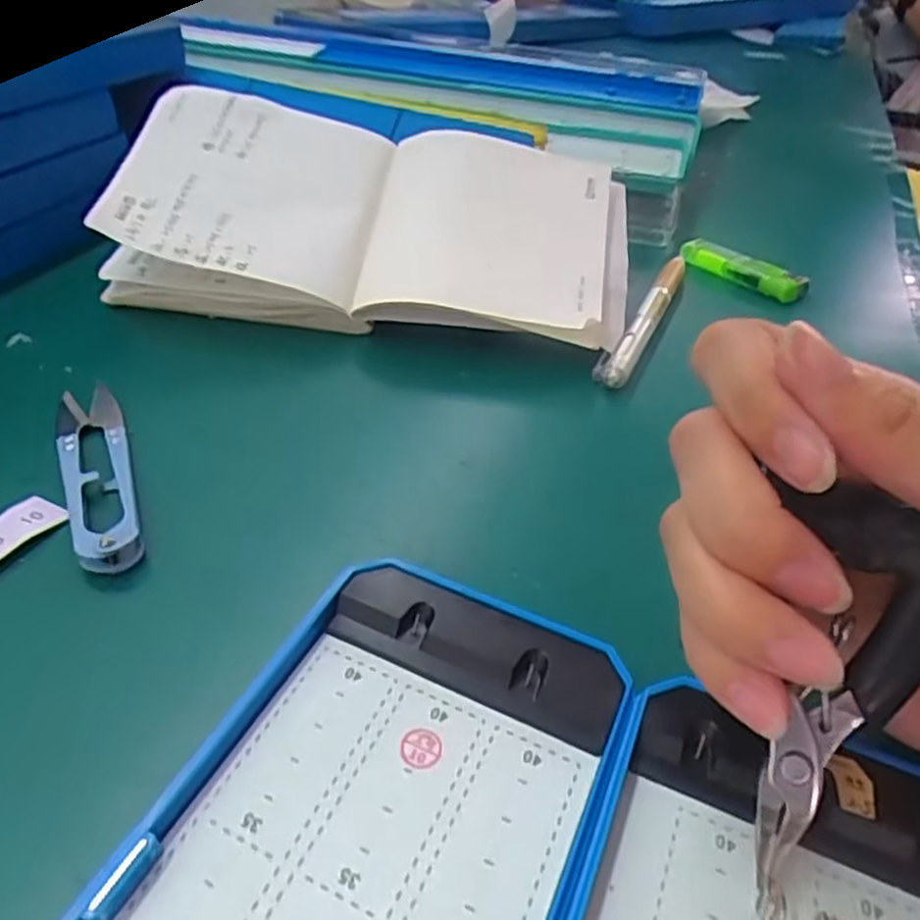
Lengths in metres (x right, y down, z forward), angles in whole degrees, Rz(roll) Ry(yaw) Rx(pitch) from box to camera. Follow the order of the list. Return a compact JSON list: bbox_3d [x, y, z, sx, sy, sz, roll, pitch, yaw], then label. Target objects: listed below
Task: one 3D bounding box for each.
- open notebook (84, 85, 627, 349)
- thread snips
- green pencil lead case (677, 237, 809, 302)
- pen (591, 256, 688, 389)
[{"bbox_3d":[-0.038,-0.122,0.362,0.239,0.034,0.133,10,57,-1],"label":"open notebook"},{"bbox_3d":[-0.128,0.000,0.253,0.022,0.008,0.103,-14,44,-23],"label":"thread snips"},{"bbox_3d":[0.150,-0.103,0.387,0.012,0.016,0.076,-19,46,-28],"label":"green pencil lead case"},{"bbox_3d":[0.092,-0.071,0.355,0.015,0.011,0.126,22,42,18],"label":"pen"}]

